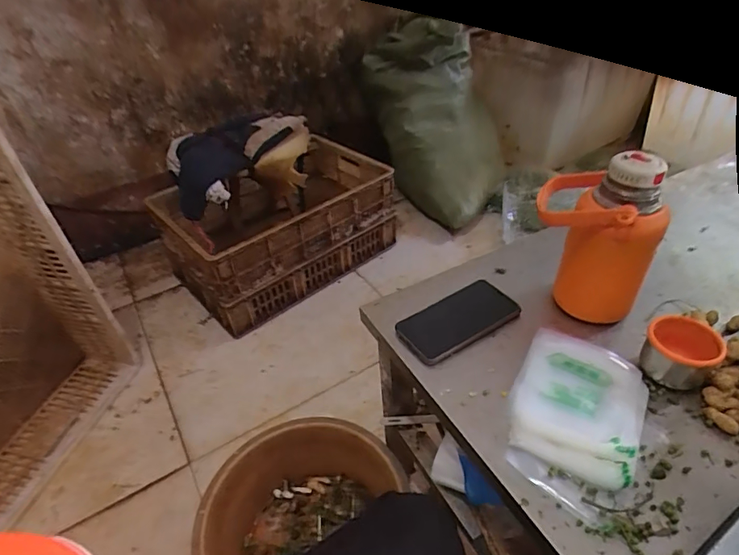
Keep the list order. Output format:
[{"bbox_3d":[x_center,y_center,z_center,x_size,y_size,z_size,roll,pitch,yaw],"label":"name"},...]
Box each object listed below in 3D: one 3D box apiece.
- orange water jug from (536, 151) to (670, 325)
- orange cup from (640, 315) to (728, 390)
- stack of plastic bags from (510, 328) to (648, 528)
[{"bbox_3d":[0.266,-0.052,0.553,0.138,0.200,0.107,18,44,25],"label":"orange water jug"},{"bbox_3d":[0.330,0.081,0.494,0.067,0.058,0.061,-2,39,2],"label":"orange cup"},{"bbox_3d":[0.212,0.130,0.471,0.116,0.031,0.201,18,44,25],"label":"stack of plastic bags"}]

